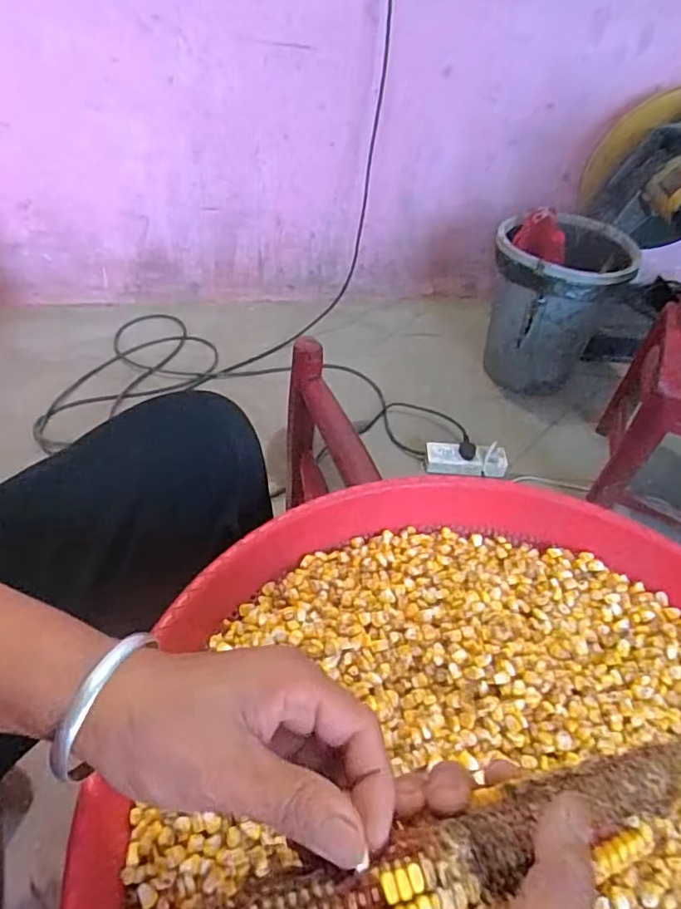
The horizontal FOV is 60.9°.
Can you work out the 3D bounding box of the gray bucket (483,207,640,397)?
[{"bbox_3d":[0.429,-0.300,1.219,0.243,0.322,0.261,2,46,-2],"label":"gray bucket"}]

